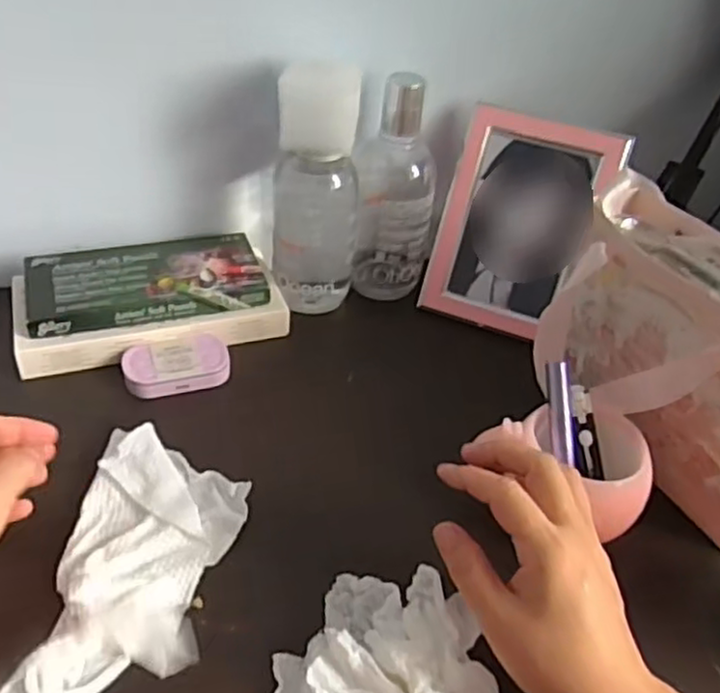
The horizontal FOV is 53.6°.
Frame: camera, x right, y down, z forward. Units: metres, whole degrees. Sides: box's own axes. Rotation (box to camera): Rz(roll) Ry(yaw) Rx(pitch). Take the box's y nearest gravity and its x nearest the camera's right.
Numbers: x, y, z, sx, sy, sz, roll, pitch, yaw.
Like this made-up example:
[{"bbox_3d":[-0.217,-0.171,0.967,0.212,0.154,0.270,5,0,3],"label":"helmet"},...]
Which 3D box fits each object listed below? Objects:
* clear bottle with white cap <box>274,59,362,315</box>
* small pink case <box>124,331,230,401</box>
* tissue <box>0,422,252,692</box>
[{"bbox_3d":[-0.035,-0.119,0.592,0.070,0.217,0.051,5,40,-1],"label":"clear bottle with white cap"},{"bbox_3d":[-0.143,0.014,0.560,0.079,0.015,0.050,-10,42,-18],"label":"small pink case"},{"bbox_3d":[-0.127,0.124,0.426,0.098,0.020,0.182,5,40,-1],"label":"tissue"}]

